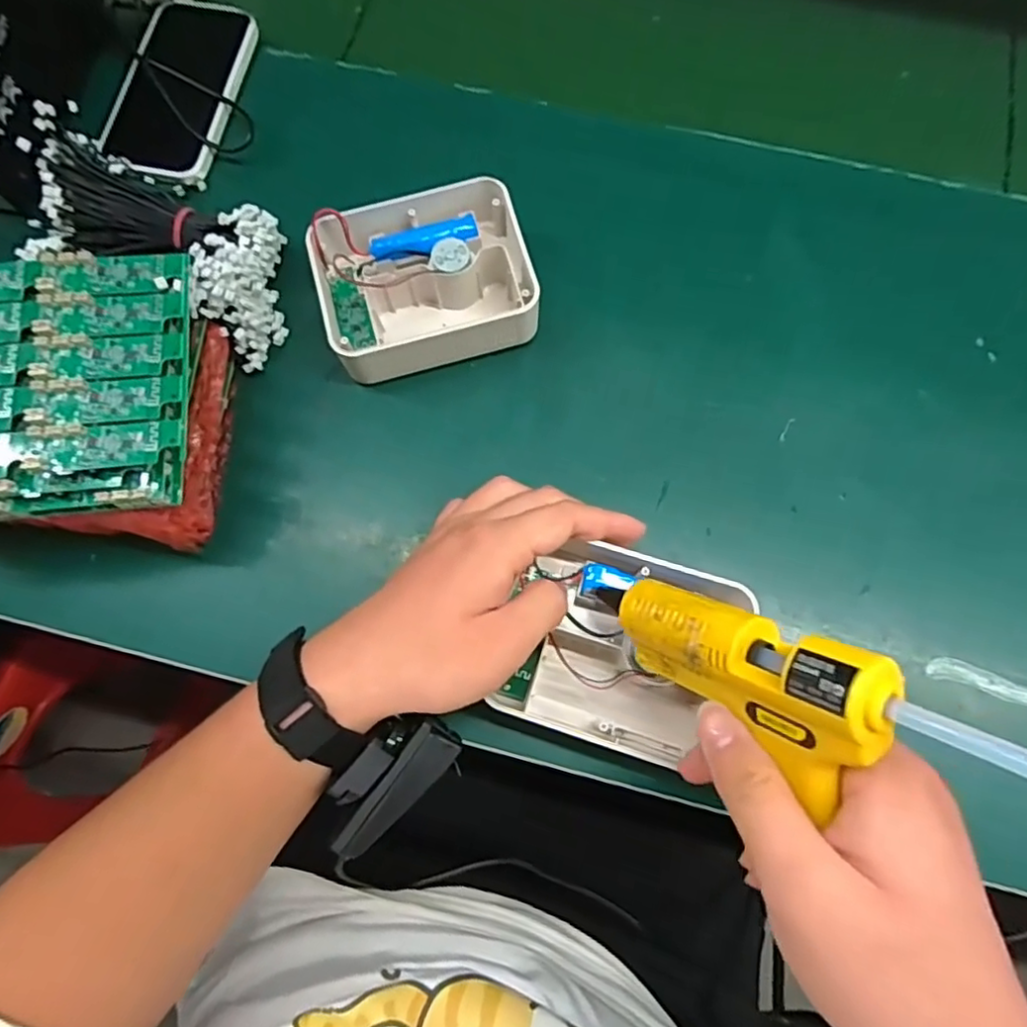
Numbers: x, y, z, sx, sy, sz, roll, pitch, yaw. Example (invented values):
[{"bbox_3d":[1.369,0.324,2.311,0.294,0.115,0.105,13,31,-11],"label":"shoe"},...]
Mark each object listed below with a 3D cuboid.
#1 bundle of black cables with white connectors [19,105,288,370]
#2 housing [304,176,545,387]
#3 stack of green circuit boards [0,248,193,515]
[{"bbox_3d":[-0.217,-0.167,0.387,0.157,0.076,0.091,22,77,7],"label":"bundle of black cables with white connectors"},{"bbox_3d":[-0.054,-0.143,0.392,0.127,0.045,0.102,-16,76,-3],"label":"housing"},{"bbox_3d":[-0.243,-0.067,0.317,0.149,0.031,0.131,-5,76,0],"label":"stack of green circuit boards"}]

